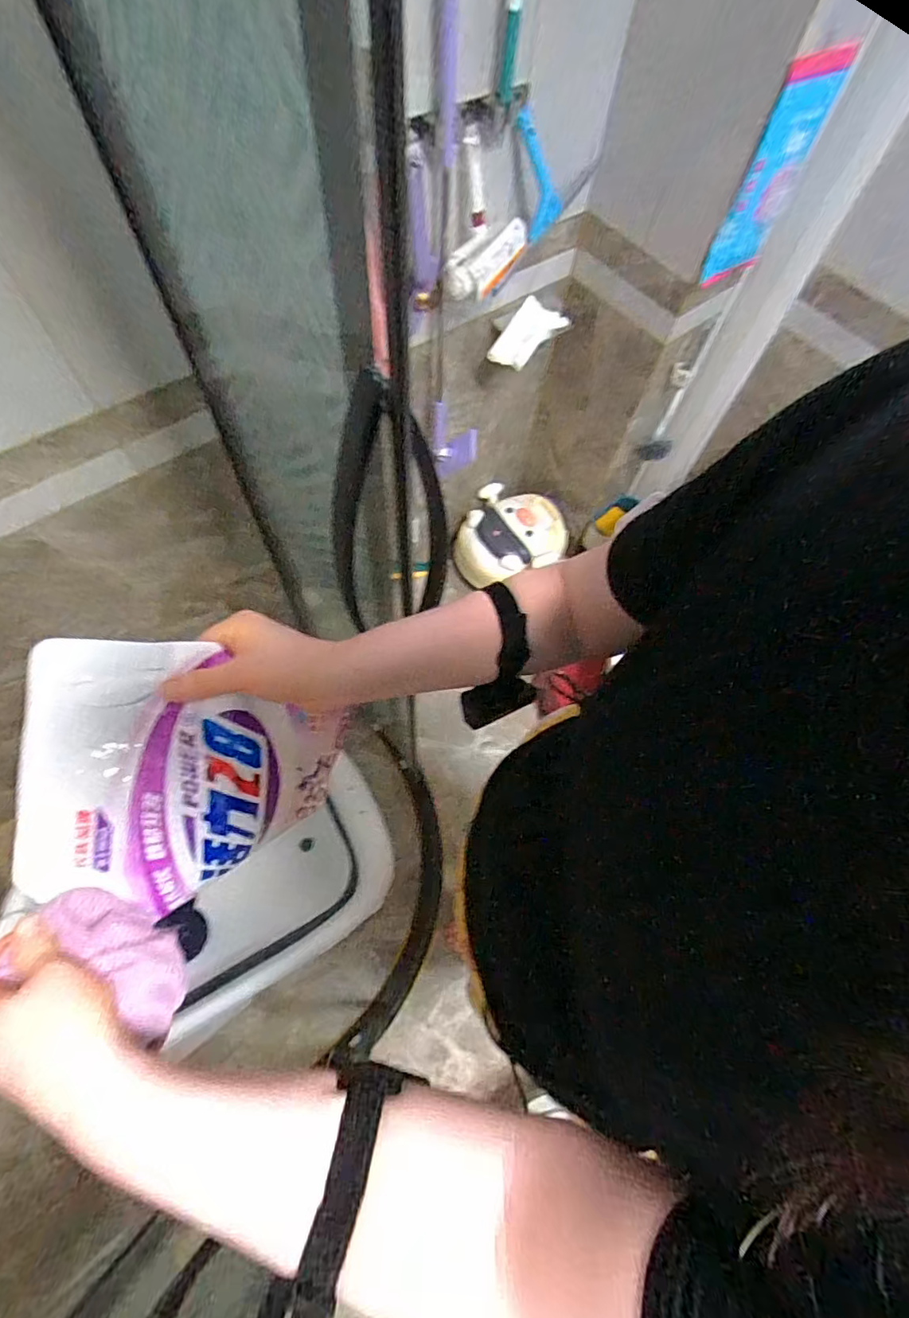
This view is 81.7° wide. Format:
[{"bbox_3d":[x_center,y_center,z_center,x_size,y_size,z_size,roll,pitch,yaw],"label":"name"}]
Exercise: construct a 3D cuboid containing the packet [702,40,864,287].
[{"bbox_3d":[0.496,-0.753,0.827,0.120,0.288,0.019,-24,72,-8],"label":"packet"}]

